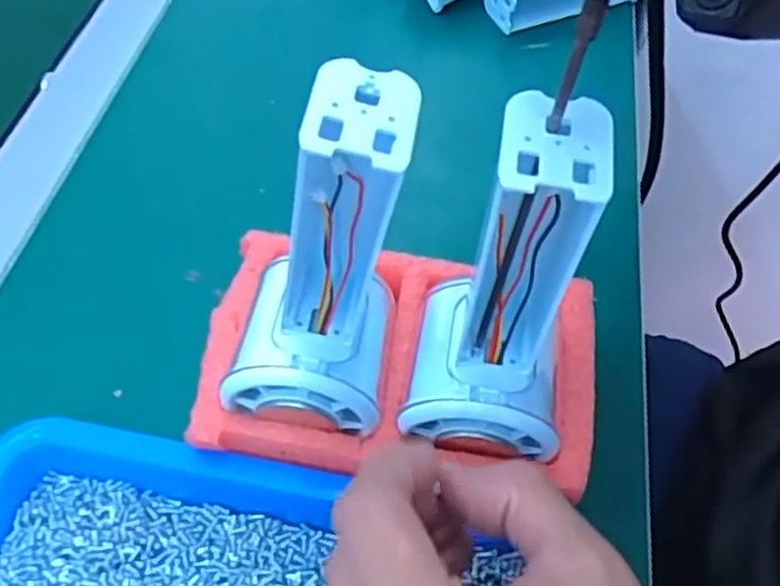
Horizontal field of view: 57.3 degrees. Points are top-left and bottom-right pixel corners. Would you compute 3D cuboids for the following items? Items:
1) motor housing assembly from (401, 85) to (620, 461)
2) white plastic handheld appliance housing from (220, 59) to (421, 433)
[{"bbox_3d":[0.034,-0.003,0.217,0.049,0.122,0.054,11,56,5],"label":"motor housing assembly"},{"bbox_3d":[-0.025,-0.010,0.217,0.060,0.122,0.049,10,56,4],"label":"white plastic handheld appliance housing"}]

